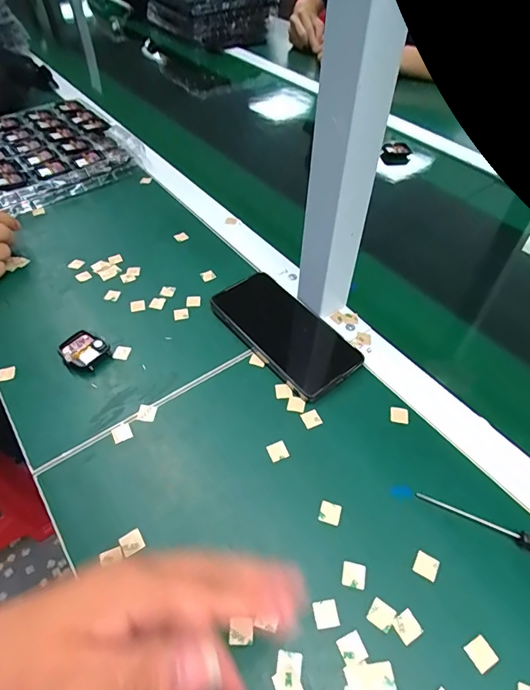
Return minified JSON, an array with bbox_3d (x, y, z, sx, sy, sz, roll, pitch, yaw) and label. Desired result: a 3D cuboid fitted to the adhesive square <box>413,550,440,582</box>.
[{"bbox_3d":[0.116,0.158,0.304,0.016,0.004,0.015,26,53,19],"label":"adhesive square"}]

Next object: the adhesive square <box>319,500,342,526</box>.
[{"bbox_3d":[0.050,0.130,0.328,0.016,0.004,0.016,12,49,9],"label":"adhesive square"}]

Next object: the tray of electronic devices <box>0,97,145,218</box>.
[{"bbox_3d":[-0.369,-0.300,0.666,0.287,0.040,0.267,-31,56,-26],"label":"tray of electronic devices"}]

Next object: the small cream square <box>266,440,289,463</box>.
[{"bbox_3d":[0.011,0.090,0.359,0.016,0.004,0.015,-21,53,-19],"label":"small cream square"}]

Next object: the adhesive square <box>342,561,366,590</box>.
[{"bbox_3d":[0.063,0.163,0.299,0.016,0.004,0.016,9,49,6],"label":"adhesive square"}]

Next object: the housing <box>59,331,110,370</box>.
[{"bbox_3d":[-0.182,0.007,0.423,0.045,0.014,0.038,25,52,19],"label":"housing"}]

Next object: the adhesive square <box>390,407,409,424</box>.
[{"bbox_3d":[0.121,0.064,0.383,0.016,0.004,0.015,9,49,6],"label":"adhesive square"}]

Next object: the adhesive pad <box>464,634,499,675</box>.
[{"bbox_3d":[0.139,0.198,0.272,0.016,0.004,0.015,-25,55,-19],"label":"adhesive pad"}]

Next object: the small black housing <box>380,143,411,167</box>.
[{"bbox_3d":[0.223,-0.325,0.725,0.050,0.036,0.007,-4,28,0],"label":"small black housing"}]

